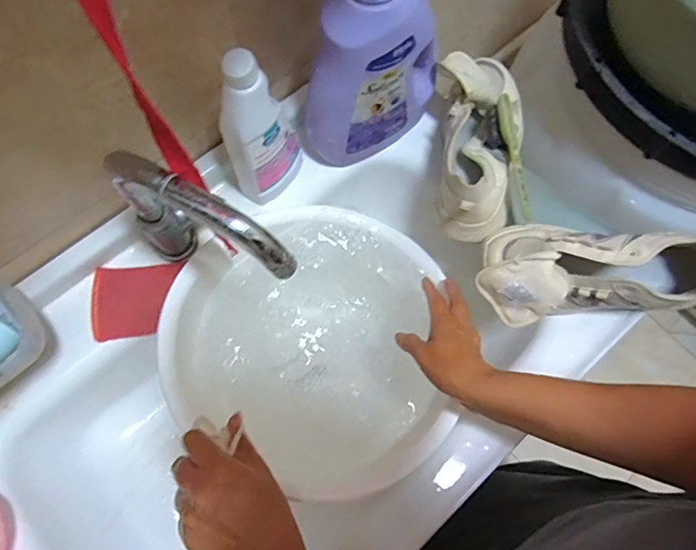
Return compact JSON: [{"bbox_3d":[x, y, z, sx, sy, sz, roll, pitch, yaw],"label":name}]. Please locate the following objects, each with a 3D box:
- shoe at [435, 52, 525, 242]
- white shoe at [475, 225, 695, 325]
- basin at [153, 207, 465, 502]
[{"bbox_3d":[0.163,-0.164,0.594,0.111,0.079,0.241,6,70,1],"label":"shoe"},{"bbox_3d":[0.266,-0.010,0.528,0.232,0.089,0.109,0,71,-1],"label":"white shoe"},{"bbox_3d":[-0.043,0.074,0.559,0.302,0.105,0.329,0,71,-1],"label":"basin"}]

